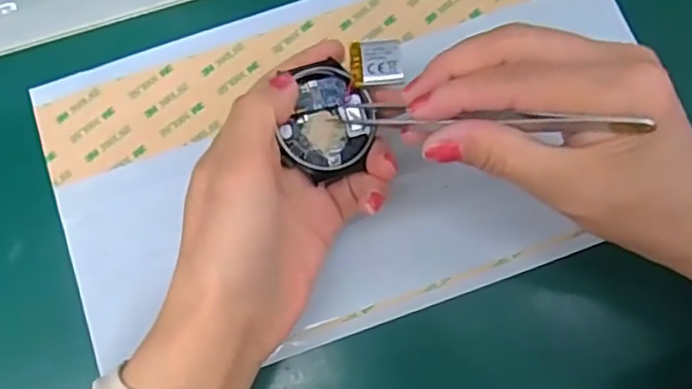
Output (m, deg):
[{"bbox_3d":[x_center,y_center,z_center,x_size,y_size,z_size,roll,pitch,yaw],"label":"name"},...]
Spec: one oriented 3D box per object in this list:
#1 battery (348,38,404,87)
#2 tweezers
[{"bbox_3d":[0.013,-0.057,0.278,0.021,0.004,0.021,-7,75,-1],"label":"battery"},{"bbox_3d":[0.050,-0.028,0.246,0.120,0.011,0.014,9,73,41],"label":"tweezers"}]

